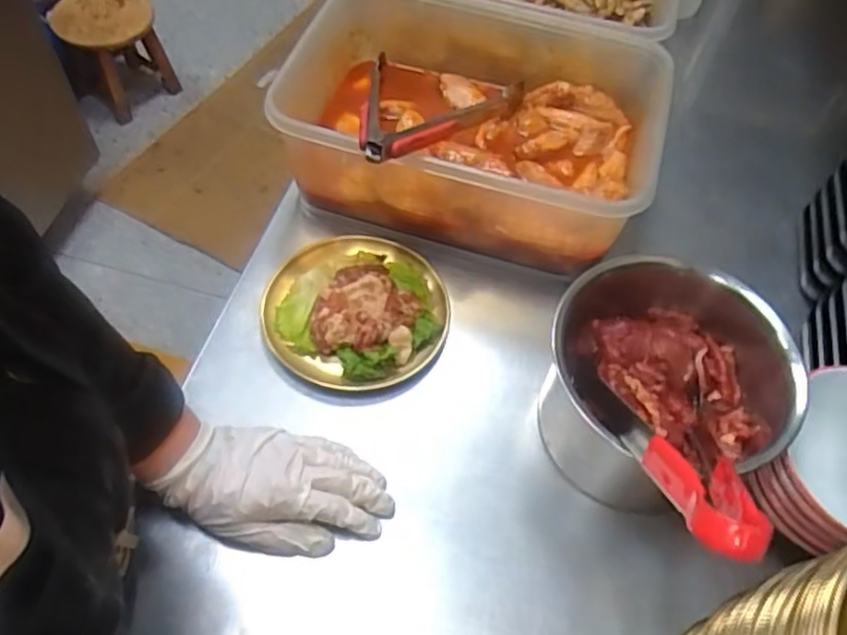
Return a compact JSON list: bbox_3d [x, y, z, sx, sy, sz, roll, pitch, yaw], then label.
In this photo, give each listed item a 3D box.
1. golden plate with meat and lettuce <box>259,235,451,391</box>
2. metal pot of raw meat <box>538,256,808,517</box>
[{"bbox_3d":[-0.057,-0.007,0.634,0.161,0.034,0.147,2,56,-2],"label":"golden plate with meat and lettuce"},{"bbox_3d":[0.197,0.057,0.545,0.192,0.134,0.182,2,56,-2],"label":"metal pot of raw meat"}]

